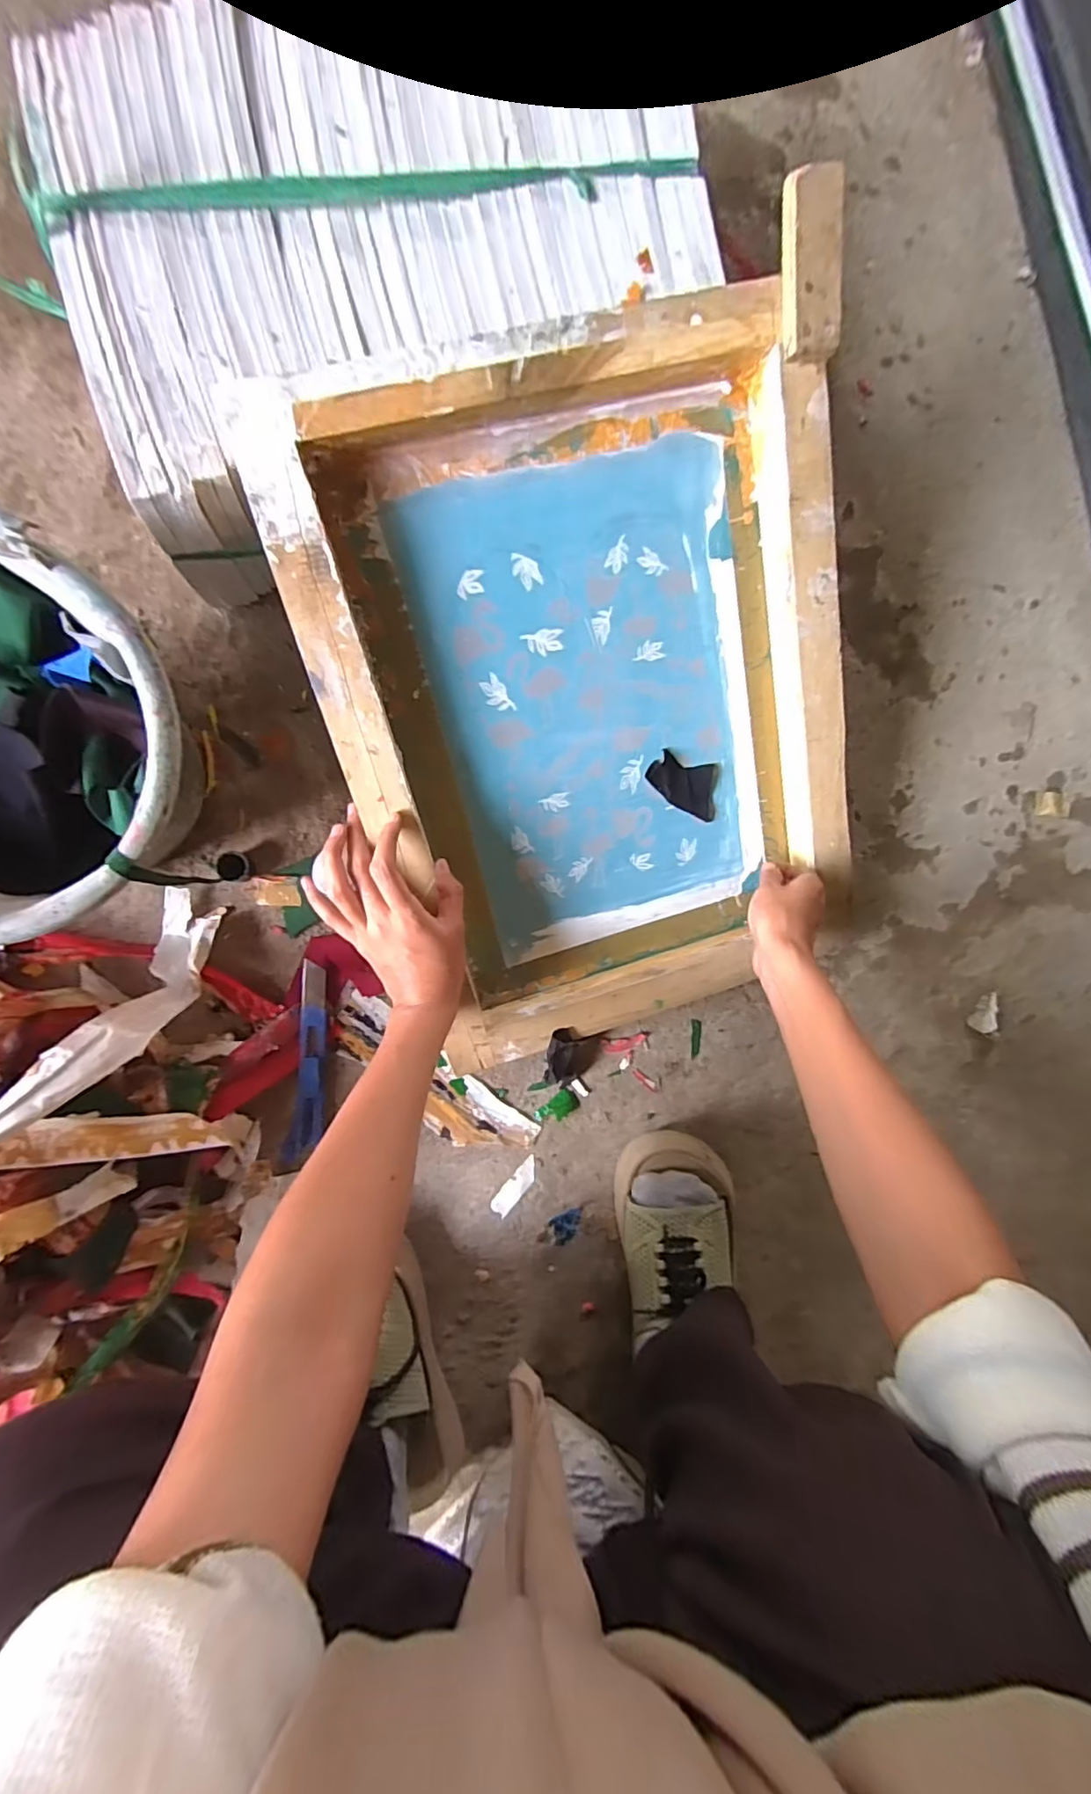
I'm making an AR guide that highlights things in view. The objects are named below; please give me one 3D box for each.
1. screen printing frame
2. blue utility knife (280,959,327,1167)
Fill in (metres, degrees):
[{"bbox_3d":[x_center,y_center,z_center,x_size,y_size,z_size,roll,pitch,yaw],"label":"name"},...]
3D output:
[{"bbox_3d":[0.043,-0.126,0.431,0.365,0.047,0.470,-16,110,-6],"label":"screen printing frame"},{"bbox_3d":[-0.197,0.139,0.487,0.027,0.012,0.165,6,89,-7],"label":"blue utility knife"}]

